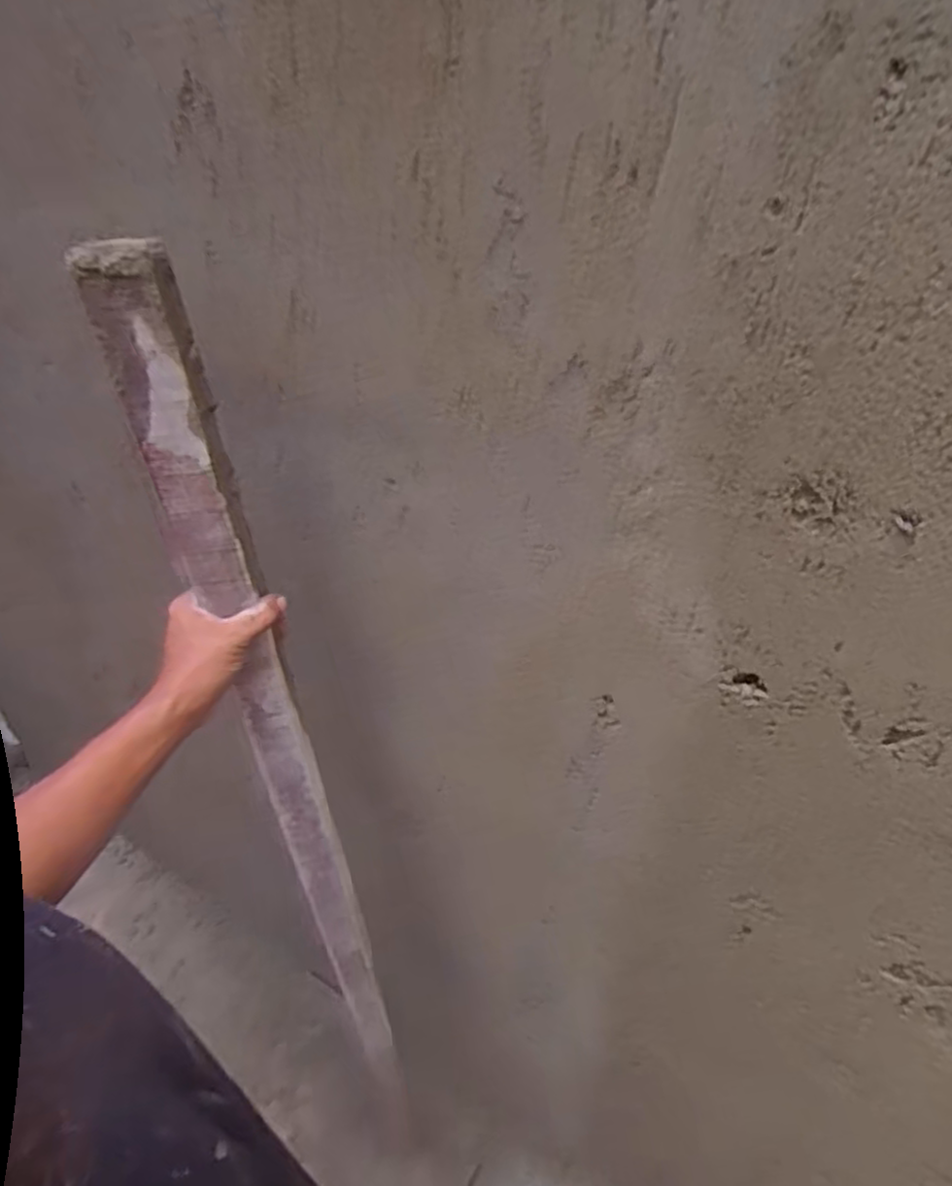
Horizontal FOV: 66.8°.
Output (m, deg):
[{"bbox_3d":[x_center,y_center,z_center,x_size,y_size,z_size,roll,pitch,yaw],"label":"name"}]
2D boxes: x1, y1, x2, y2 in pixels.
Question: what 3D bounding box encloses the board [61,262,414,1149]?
[{"bbox_3d":[-0.179,0.237,0.747,0.058,1.117,0.030,-8,32,-2],"label":"board"}]

